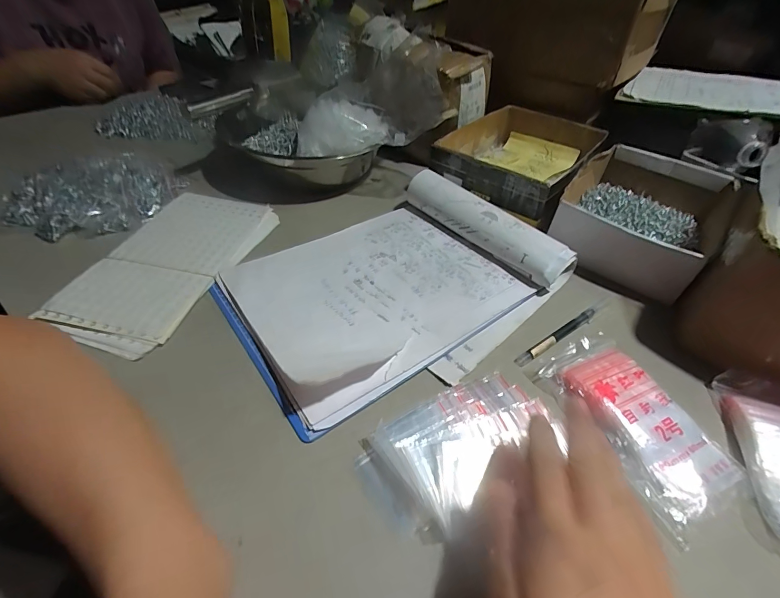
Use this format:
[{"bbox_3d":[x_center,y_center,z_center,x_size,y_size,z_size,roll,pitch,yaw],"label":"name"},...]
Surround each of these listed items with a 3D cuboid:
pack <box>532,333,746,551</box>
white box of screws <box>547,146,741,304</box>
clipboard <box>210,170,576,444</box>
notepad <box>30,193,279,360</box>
[{"bbox_3d":[0.197,0.092,0.304,0.087,0.015,0.148,-17,48,-21],"label":"pack"},{"bbox_3d":[0.324,-0.108,0.494,0.175,0.082,0.264,30,50,24],"label":"white box of screws"},{"bbox_3d":[0.003,-0.027,0.402,0.323,0.040,0.248,-27,53,-26],"label":"clipboard"},{"bbox_3d":[-0.244,-0.051,0.429,0.142,0.008,0.267,13,45,9],"label":"notepad"}]

